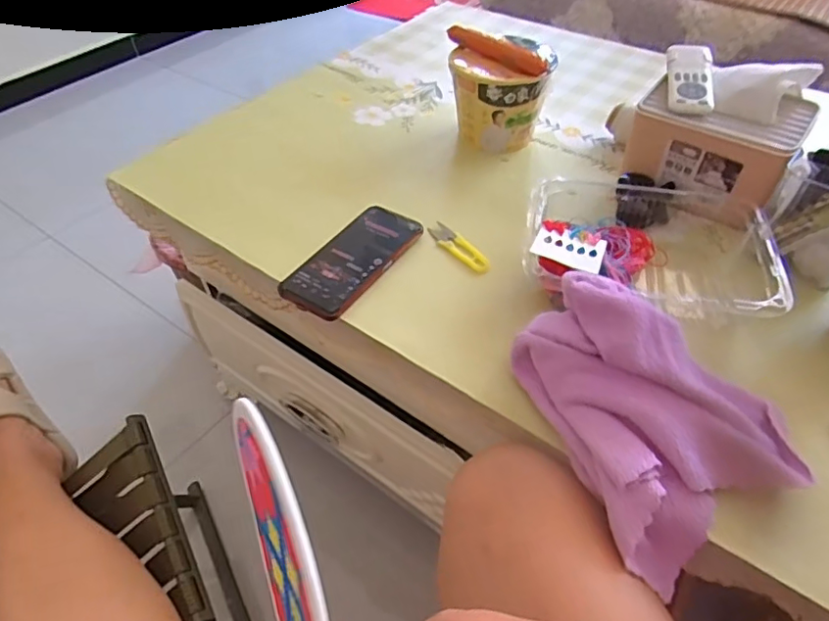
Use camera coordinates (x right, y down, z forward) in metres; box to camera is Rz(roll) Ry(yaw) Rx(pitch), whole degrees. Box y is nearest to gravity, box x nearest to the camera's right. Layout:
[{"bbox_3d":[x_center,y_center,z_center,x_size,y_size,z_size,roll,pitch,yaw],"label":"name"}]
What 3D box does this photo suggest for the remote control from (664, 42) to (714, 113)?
[{"bbox_3d":[0.313,-0.266,0.639,0.049,0.023,0.126,11,48,11],"label":"remote control"}]

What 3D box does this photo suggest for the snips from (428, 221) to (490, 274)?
[{"bbox_3d":[0.049,-0.070,0.617,0.027,0.007,0.091,-33,54,-26],"label":"snips"}]

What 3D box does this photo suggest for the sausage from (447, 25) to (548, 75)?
[{"bbox_3d":[0.095,-0.326,0.692,0.147,0.029,0.023,34,56,28],"label":"sausage"}]

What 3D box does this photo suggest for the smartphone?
[{"bbox_3d":[-0.066,-0.059,0.600,0.078,0.009,0.164,26,52,23],"label":"smartphone"}]

